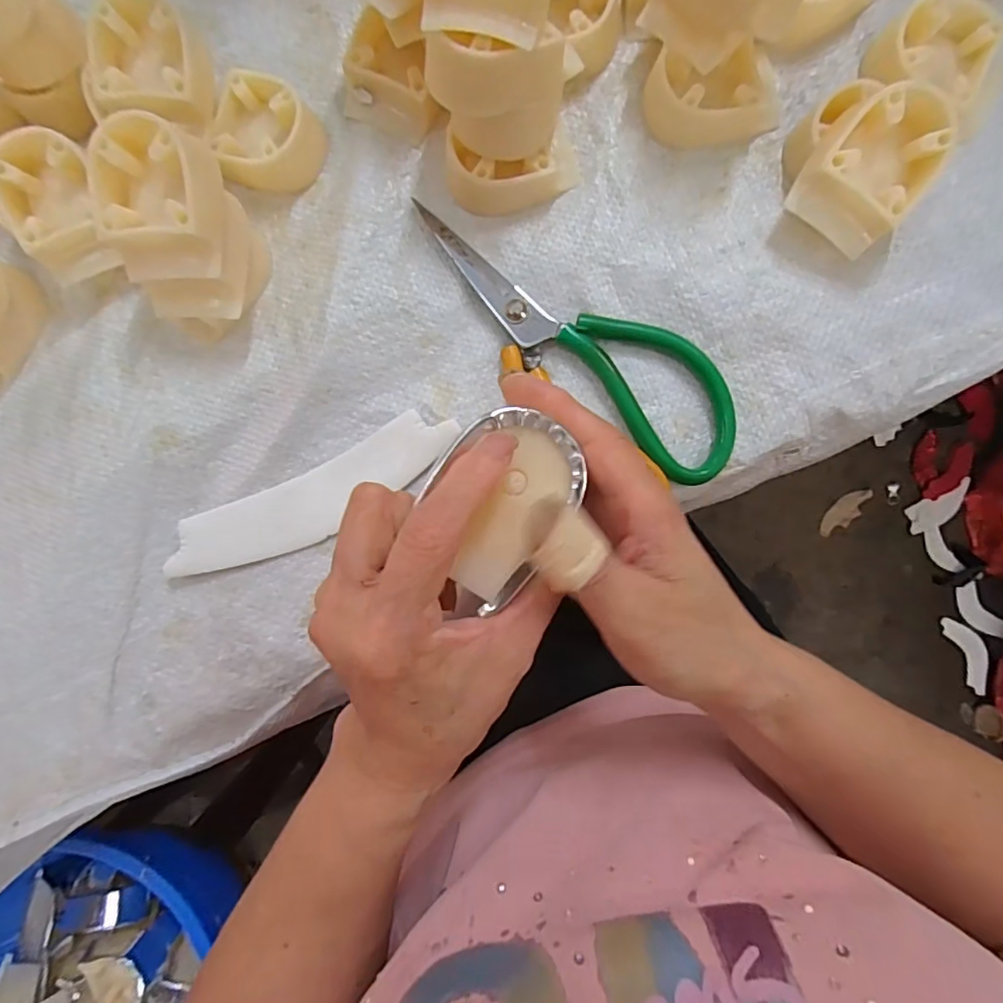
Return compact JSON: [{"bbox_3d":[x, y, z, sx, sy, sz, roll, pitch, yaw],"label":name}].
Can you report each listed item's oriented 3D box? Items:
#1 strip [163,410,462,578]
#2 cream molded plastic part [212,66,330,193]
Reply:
[{"bbox_3d":[-0.093,-0.001,0.278,0.152,0.007,0.035,-26,86,2],"label":"strip"},{"bbox_3d":[-0.116,-0.185,0.280,0.049,0.019,0.052,7,88,4],"label":"cream molded plastic part"}]

